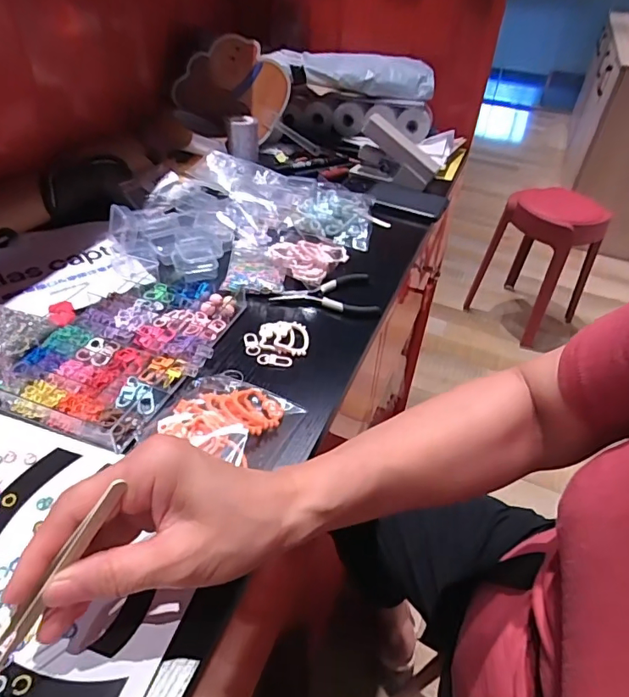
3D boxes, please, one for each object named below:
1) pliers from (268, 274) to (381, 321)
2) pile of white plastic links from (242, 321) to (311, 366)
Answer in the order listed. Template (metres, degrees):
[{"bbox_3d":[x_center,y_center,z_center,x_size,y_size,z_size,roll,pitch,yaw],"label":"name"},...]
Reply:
[{"bbox_3d":[0.010,-0.055,0.519,0.107,0.014,0.063,-2,41,-9],"label":"pliers"},{"bbox_3d":[-0.036,-0.008,0.463,0.060,0.011,0.054,11,41,6],"label":"pile of white plastic links"}]

